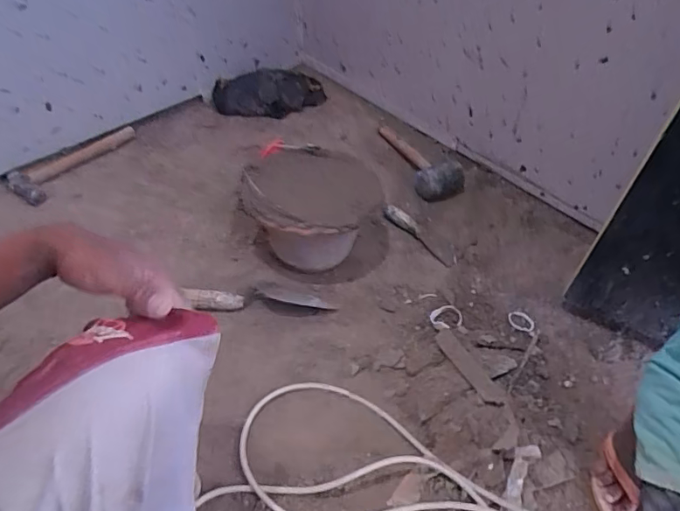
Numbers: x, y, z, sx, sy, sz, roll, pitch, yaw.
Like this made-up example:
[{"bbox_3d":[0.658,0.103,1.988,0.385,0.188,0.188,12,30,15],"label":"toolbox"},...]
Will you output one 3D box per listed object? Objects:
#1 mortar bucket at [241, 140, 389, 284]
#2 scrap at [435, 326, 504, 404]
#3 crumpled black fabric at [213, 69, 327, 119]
[{"bbox_3d":[-0.038,-0.081,0.999,0.264,0.188,0.240,1,49,-1],"label":"mortar bucket"},{"bbox_3d":[0.219,0.187,0.869,0.045,0.011,0.166,-11,42,-23],"label":"scrap"},{"bbox_3d":[-0.183,-0.438,1.371,0.300,0.083,0.140,-18,52,-16],"label":"crumpled black fabric"}]

